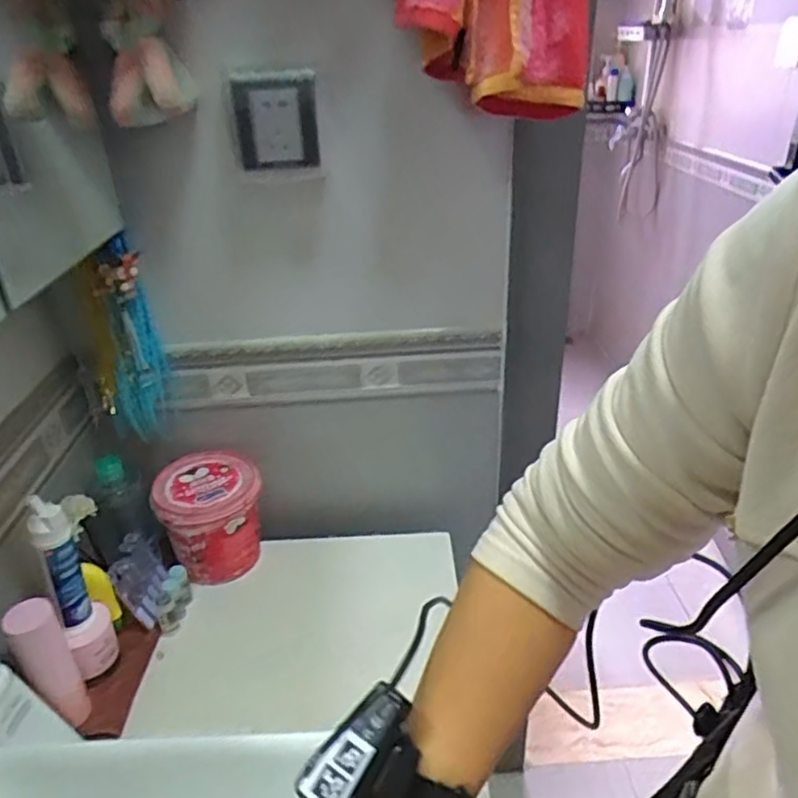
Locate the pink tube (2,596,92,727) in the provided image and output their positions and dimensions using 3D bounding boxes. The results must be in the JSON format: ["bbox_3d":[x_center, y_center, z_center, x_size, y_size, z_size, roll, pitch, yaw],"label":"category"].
[{"bbox_3d":[-0.344,0.261,0.626,0.041,0.136,0.042,-18,33,-25],"label":"pink tube"}]

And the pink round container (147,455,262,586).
[{"bbox_3d":[-0.246,0.159,0.847,0.130,0.128,0.120,-2,29,1],"label":"pink round container"}]

